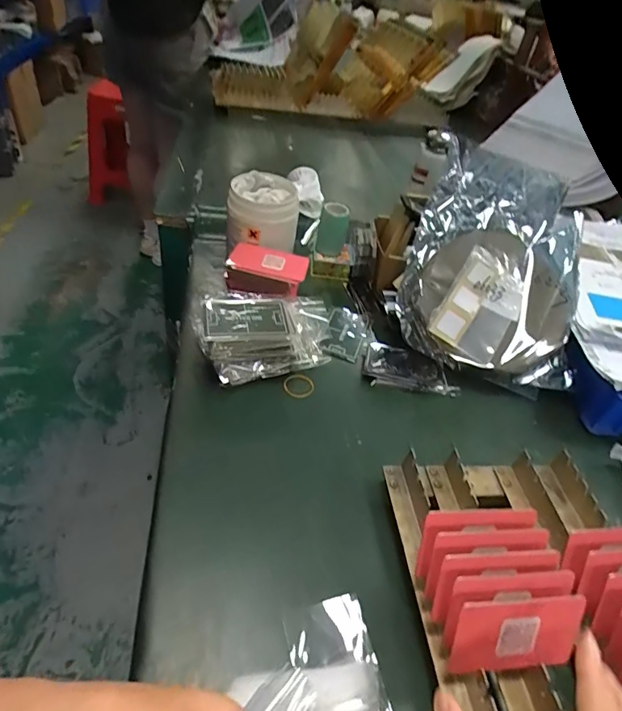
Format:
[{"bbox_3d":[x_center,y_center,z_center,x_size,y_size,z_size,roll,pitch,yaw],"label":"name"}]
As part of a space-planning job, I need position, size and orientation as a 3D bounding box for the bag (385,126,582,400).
[{"bbox_3d":[0.222,-0.112,0.555,0.207,0.071,0.279,13,78,9],"label":"bag"}]

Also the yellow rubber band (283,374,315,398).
[{"bbox_3d":[-0.013,0.033,0.496,0.032,0.004,0.032,6,43,-6],"label":"yellow rubber band"}]

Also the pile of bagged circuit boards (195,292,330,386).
[{"bbox_3d":[-0.049,-0.023,0.501,0.135,0.068,0.093,-10,50,-20],"label":"pile of bagged circuit boards"}]

